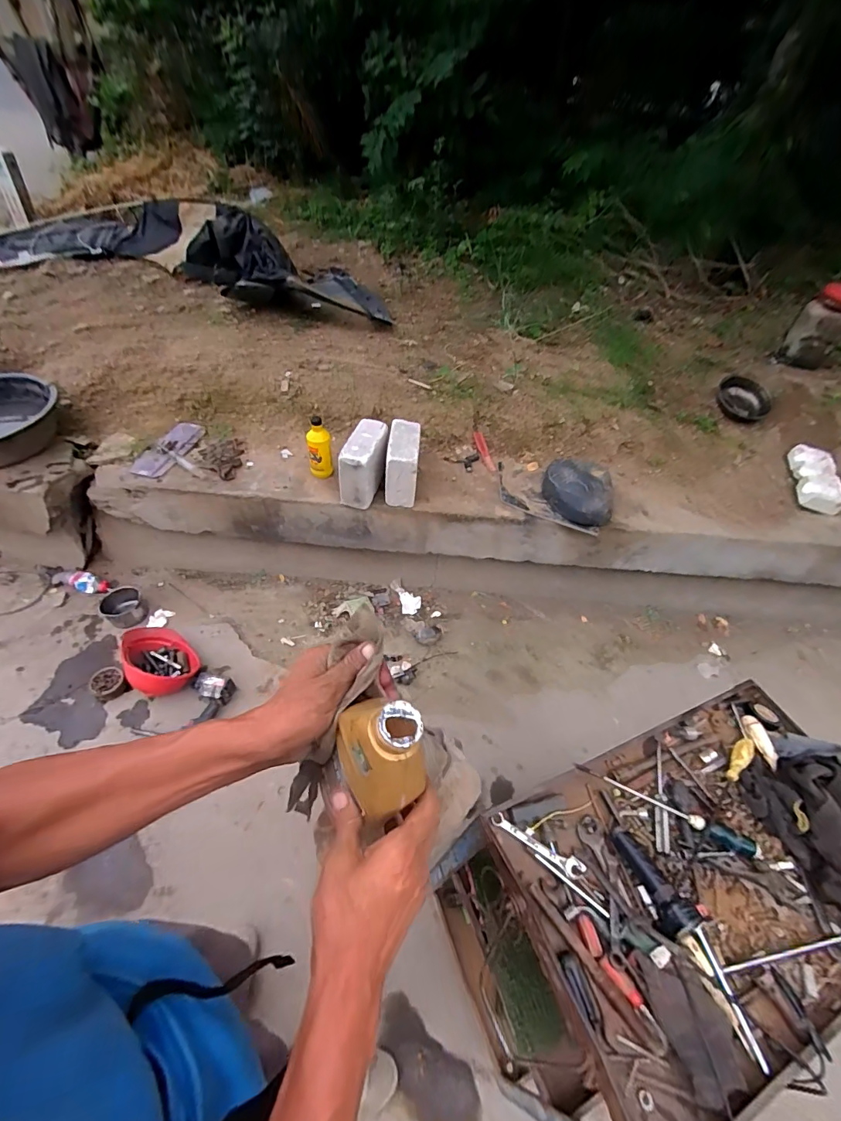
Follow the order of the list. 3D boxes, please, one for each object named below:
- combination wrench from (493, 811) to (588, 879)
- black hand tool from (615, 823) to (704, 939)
[{"bbox_3d":[0.182,0.440,0.708,0.151,0.014,0.030,26,51,18],"label":"combination wrench"},{"bbox_3d":[0.338,0.466,0.666,0.047,0.049,0.138,-13,35,-16],"label":"black hand tool"}]

